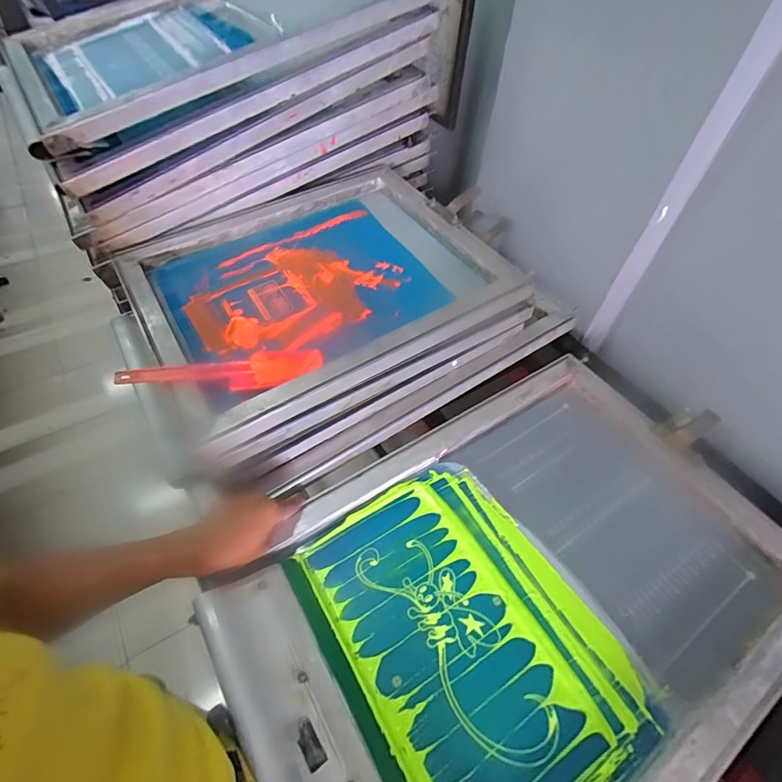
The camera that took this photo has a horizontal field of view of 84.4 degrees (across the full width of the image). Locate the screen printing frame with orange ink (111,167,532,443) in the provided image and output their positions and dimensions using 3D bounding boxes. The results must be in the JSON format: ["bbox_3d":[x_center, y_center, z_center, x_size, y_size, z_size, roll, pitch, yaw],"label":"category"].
[{"bbox_3d":[-0.114,-0.178,0.681,0.524,0.053,0.407,-26,57,-21],"label":"screen printing frame with orange ink"}]

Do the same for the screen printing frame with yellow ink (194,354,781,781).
[{"bbox_3d":[0.159,0.233,0.520,0.654,0.070,0.455,-26,57,-21],"label":"screen printing frame with yellow ink"}]

